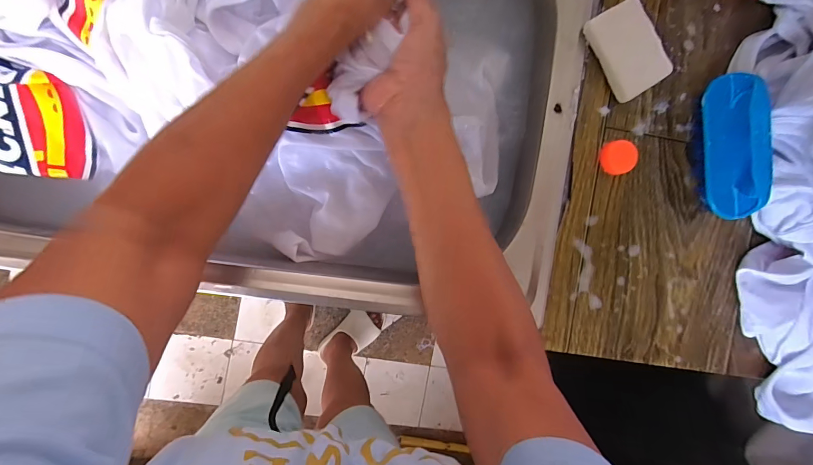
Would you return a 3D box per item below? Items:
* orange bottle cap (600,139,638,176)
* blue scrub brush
[{"bbox_3d":[0.199,-0.070,0.353,0.030,0.018,0.030,0,94,-6],"label":"orange bottle cap"},{"bbox_3d":[0.292,-0.078,0.347,0.035,0.050,0.126,-5,94,-6],"label":"blue scrub brush"}]

